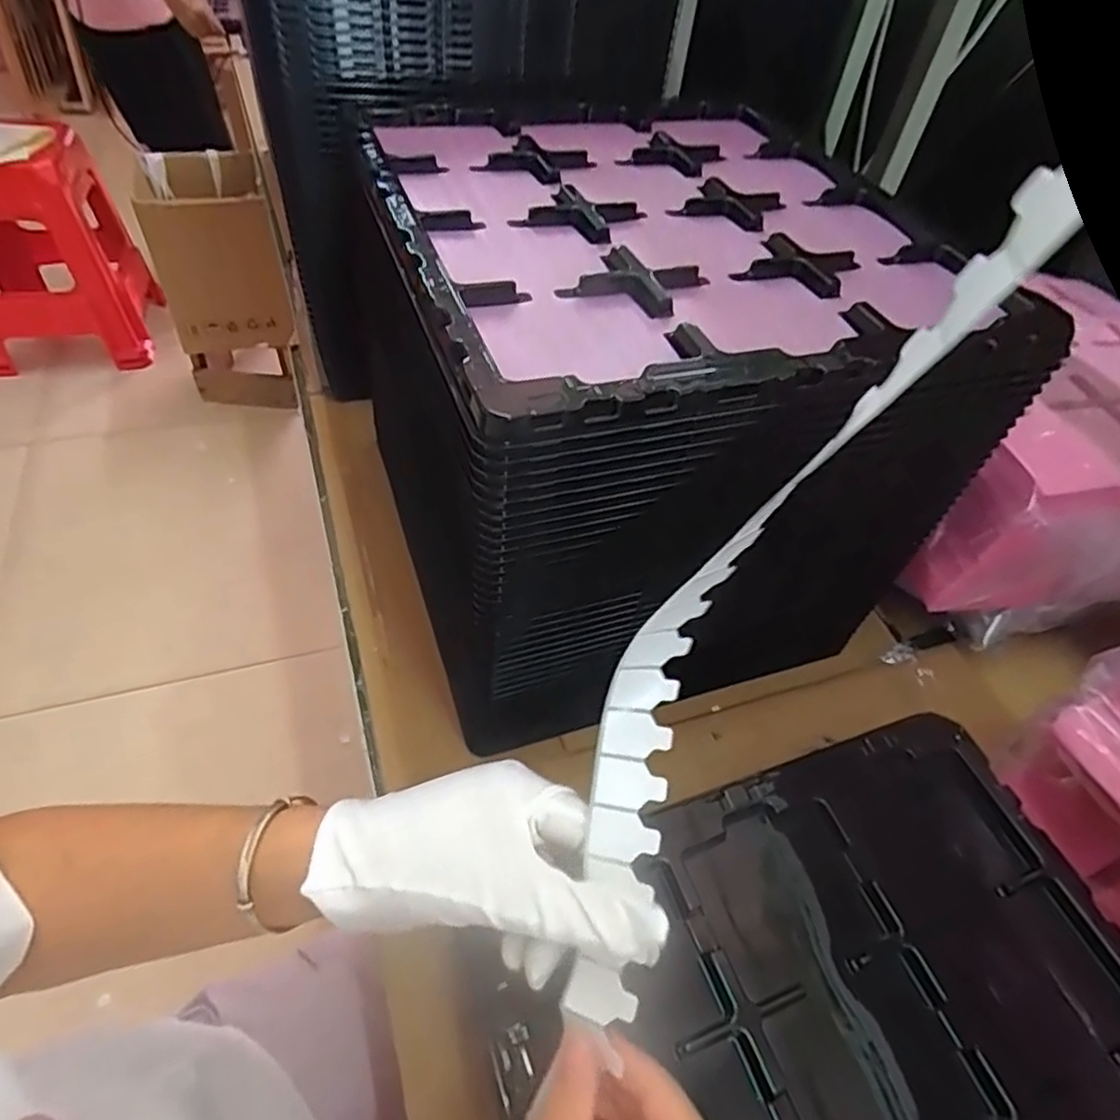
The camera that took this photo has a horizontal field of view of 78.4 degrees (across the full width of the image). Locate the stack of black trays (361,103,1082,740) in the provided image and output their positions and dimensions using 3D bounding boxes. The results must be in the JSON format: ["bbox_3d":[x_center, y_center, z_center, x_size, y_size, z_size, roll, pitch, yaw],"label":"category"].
[{"bbox_3d":[0.046,-0.110,0.511,0.315,0.282,0.332,-13,53,-17],"label":"stack of black trays"}]

